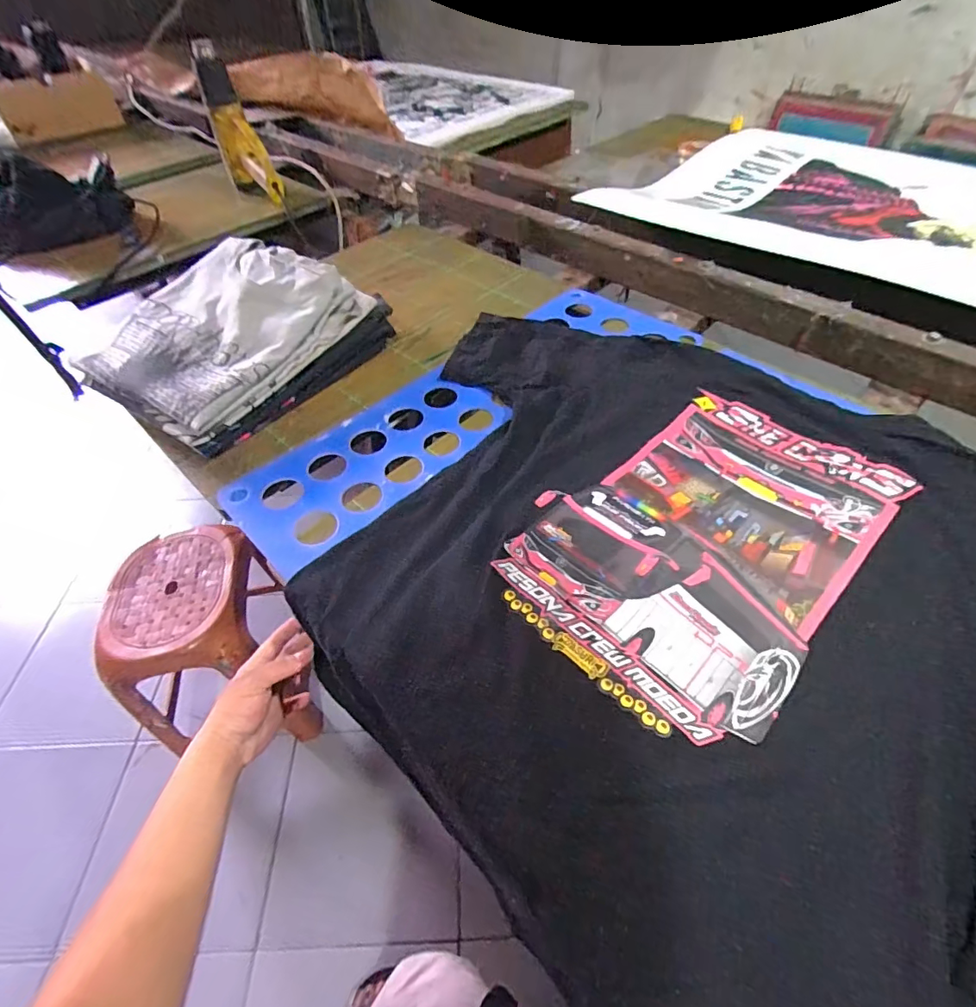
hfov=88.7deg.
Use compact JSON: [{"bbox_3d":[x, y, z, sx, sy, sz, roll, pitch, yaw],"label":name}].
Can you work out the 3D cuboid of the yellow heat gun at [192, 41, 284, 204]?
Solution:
[{"bbox_3d":[-0.481,-0.706,0.962,0.085,0.248,0.174,-22,53,-15],"label":"yellow heat gun"}]

